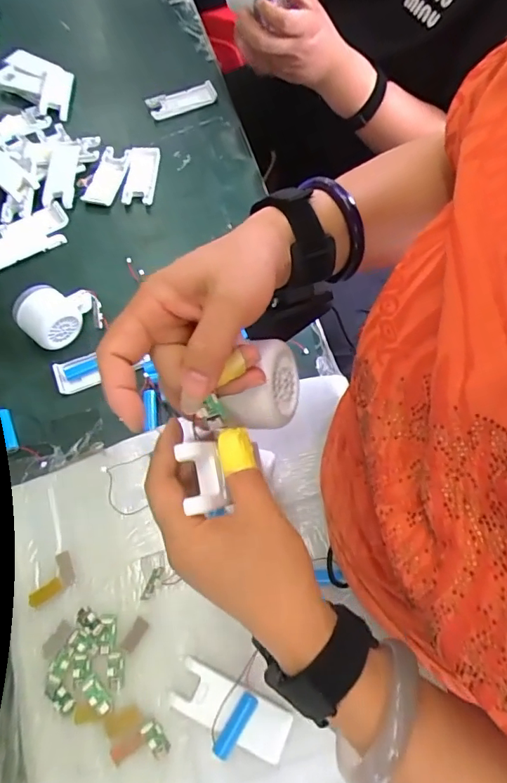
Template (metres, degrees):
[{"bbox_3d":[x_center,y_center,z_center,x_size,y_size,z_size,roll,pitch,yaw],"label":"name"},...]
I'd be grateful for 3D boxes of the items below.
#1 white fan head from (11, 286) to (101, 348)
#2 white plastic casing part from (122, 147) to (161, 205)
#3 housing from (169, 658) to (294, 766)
[{"bbox_3d":[-0.226,-0.091,0.567,0.089,0.049,0.057,-25,67,-12],"label":"white fan head"},{"bbox_3d":[-0.161,-0.308,0.688,0.048,0.016,0.097,1,64,-1],"label":"white plastic casing part"},{"bbox_3d":[-0.021,0.274,0.410,0.101,0.023,0.048,25,66,11],"label":"housing"}]

